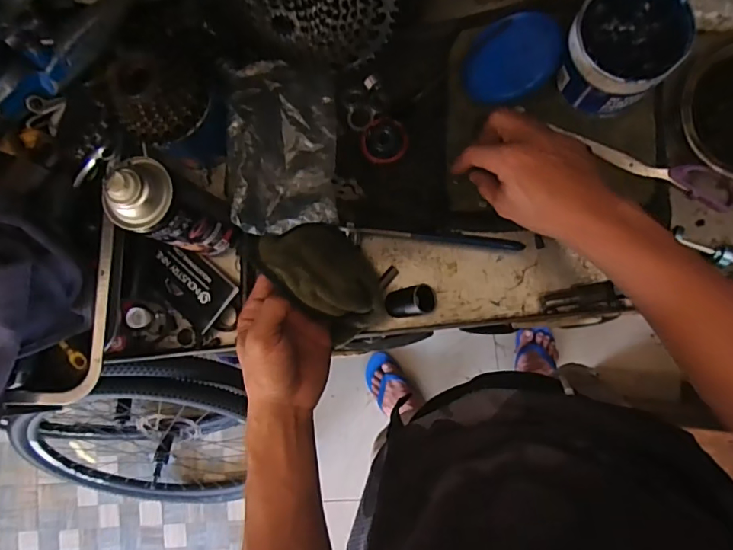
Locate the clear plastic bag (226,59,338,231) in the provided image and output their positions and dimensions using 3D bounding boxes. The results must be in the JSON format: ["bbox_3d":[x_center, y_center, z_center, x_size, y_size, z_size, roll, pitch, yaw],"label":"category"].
[{"bbox_3d":[-0.089,-0.137,0.518,0.106,0.048,0.172,-3,85,7],"label":"clear plastic bag"}]

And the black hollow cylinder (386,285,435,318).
[{"bbox_3d":[0.046,0.028,0.511,0.053,0.039,0.031,-8,84,7],"label":"black hollow cylinder"}]

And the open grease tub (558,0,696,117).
[{"bbox_3d":[0.244,-0.218,0.470,0.098,0.077,0.101,-1,85,7],"label":"open grease tub"}]

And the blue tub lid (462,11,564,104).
[{"bbox_3d":[0.152,-0.230,0.515,0.099,0.008,0.088,-16,77,26],"label":"blue tub lid"}]

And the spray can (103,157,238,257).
[{"bbox_3d":[-0.178,-0.060,0.458,0.049,0.173,0.060,26,89,9],"label":"spray can"}]

